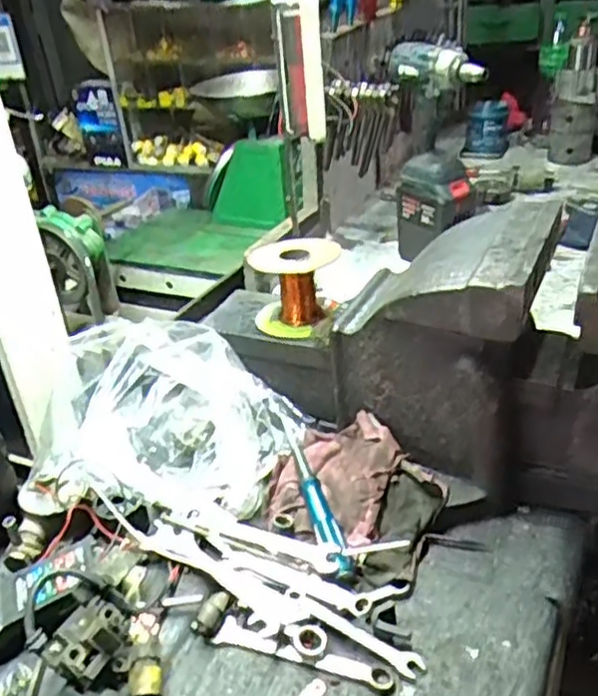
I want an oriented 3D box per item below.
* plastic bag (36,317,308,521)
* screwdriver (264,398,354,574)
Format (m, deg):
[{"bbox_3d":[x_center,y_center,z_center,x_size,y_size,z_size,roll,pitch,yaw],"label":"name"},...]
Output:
[{"bbox_3d":[-0.136,0.085,0.763,0.251,0.136,0.174,13,34,28],"label":"plastic bag"},{"bbox_3d":[0.007,0.129,0.699,0.021,0.020,0.203,-14,45,-14],"label":"screwdriver"}]

